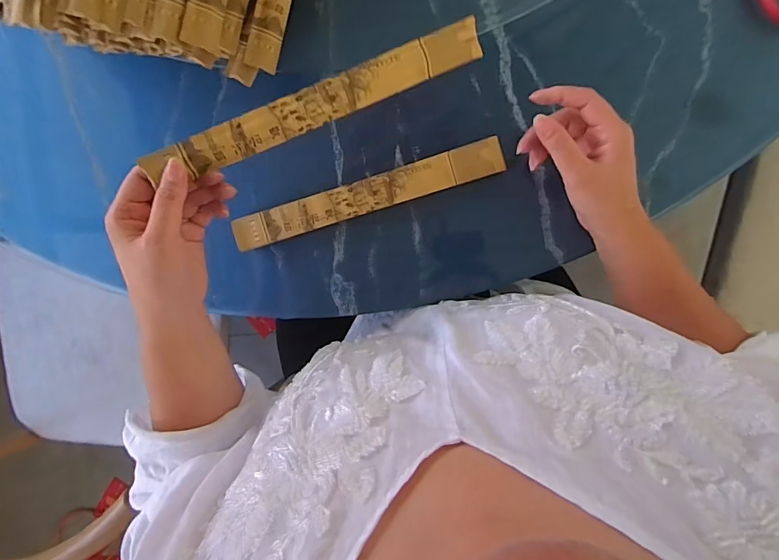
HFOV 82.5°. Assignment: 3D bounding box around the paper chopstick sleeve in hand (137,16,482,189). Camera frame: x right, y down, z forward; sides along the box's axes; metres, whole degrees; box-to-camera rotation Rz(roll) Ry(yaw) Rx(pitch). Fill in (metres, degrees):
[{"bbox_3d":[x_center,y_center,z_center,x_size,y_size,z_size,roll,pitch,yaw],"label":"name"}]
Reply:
[{"bbox_3d":[-0.052,-0.127,0.325,0.256,0.007,0.027,-25,118,-3],"label":"paper chopstick sleeve in hand"}]

